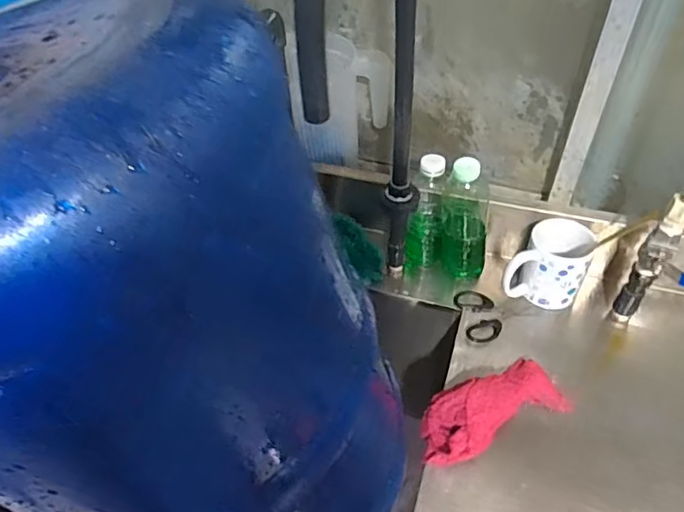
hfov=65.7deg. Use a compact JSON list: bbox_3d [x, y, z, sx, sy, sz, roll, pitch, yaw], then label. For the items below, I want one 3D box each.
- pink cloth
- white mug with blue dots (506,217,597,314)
[{"bbox_3d":[0.172,0.175,0.616,0.189,0.044,0.084,-19,48,-15],"label":"pink cloth"},{"bbox_3d":[0.279,0.014,0.714,0.089,0.095,0.091,24,52,23],"label":"white mug with blue dots"}]

